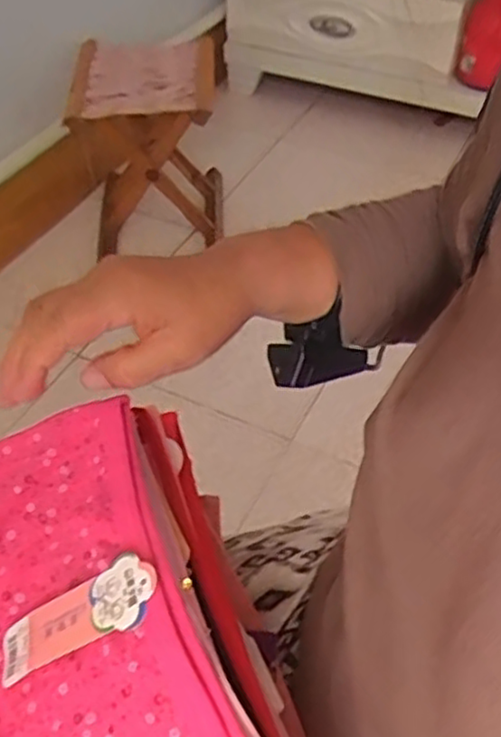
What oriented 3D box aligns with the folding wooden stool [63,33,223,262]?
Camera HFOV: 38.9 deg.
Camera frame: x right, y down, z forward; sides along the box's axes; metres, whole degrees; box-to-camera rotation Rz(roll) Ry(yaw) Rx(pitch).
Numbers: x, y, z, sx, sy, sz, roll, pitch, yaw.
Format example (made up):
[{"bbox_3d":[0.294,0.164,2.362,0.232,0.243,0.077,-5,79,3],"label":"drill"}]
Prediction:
[{"bbox_3d":[-0.198,-0.435,1.404,0.270,0.336,0.332,-3,47,-2],"label":"folding wooden stool"}]

